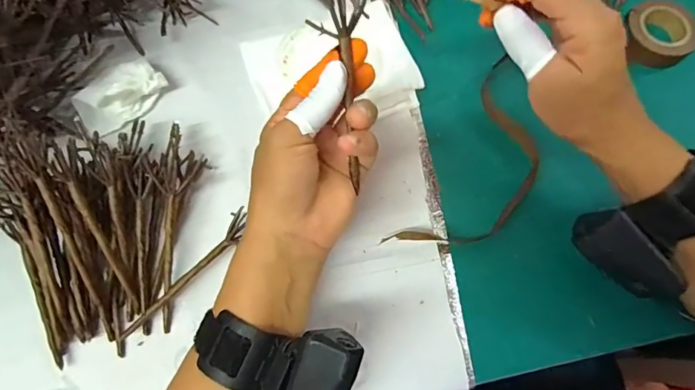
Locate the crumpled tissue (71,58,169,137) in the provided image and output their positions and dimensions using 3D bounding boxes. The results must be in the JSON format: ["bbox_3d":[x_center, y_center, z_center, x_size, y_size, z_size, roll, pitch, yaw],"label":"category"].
[{"bbox_3d":[-0.188,-0.082,0.355,0.071,0.028,0.037,-43,77,-13],"label":"crumpled tissue"}]

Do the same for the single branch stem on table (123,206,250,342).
[{"bbox_3d":[-0.113,0.059,0.309,0.014,0.021,0.119,40,76,12],"label":"single branch stem on table"}]

